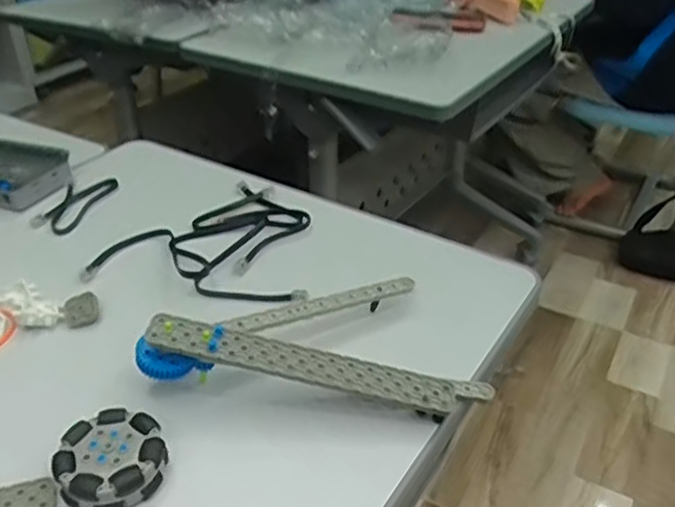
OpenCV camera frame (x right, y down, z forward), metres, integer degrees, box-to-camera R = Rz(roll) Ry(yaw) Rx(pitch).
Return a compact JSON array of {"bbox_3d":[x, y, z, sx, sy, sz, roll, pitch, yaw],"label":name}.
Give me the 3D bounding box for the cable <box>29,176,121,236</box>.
[{"bbox_3d":[-0.254,-0.050,0.655,0.046,0.013,0.094,7,35,11],"label":"cable"}]

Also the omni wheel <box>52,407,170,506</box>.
[{"bbox_3d":[-0.133,0.122,0.399,0.059,0.022,0.057,0,34,0],"label":"omni wheel"}]

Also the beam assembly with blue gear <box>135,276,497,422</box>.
[{"bbox_3d":[-0.010,0.053,0.478,0.231,0.049,0.122,2,34,4],"label":"beam assembly with blue gear"}]

